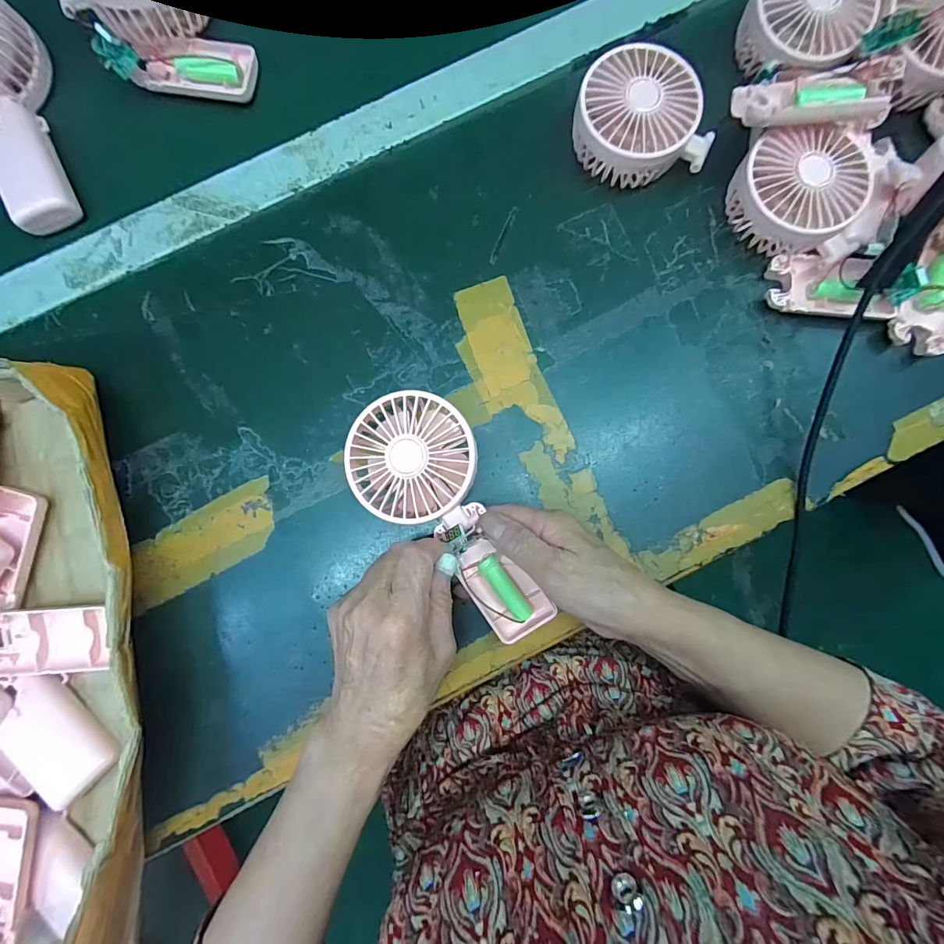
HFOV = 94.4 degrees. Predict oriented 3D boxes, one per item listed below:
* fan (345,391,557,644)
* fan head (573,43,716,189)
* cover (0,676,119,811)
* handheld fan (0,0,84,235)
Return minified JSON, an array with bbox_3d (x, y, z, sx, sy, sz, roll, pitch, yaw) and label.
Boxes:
[{"bbox_3d":[-0.014,0.033,0.295,0.080,0.030,0.181,-33,94,-3],"label":"fan"},{"bbox_3d":[0.124,-0.261,0.327,0.097,0.043,0.085,-9,86,-1],"label":"fan head"},{"bbox_3d":[-0.278,0.175,0.289,0.043,0.020,0.084,-40,86,-23],"label":"cover"},{"bbox_3d":[-0.341,-0.269,0.317,0.080,0.049,0.159,-32,86,-3],"label":"handheld fan"}]

